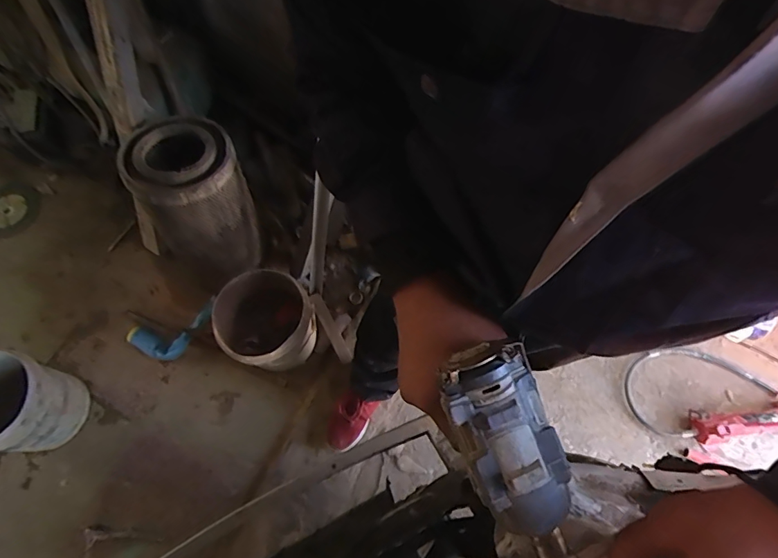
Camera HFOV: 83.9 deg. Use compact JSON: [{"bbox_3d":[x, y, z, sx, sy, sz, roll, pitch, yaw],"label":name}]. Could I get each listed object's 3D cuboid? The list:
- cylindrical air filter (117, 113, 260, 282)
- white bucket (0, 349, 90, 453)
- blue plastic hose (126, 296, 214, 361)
[{"bbox_3d":[-0.552,-0.238,1.283,0.273,0.410,0.299,-1,66,1],"label":"cylindrical air filter"},{"bbox_3d":[-1.060,0.357,1.229,0.273,0.268,0.254,-1,66,1],"label":"white bucket"},{"bbox_3d":[-0.704,0.180,1.423,0.290,0.051,0.143,-17,67,-6],"label":"blue plastic hose"}]

